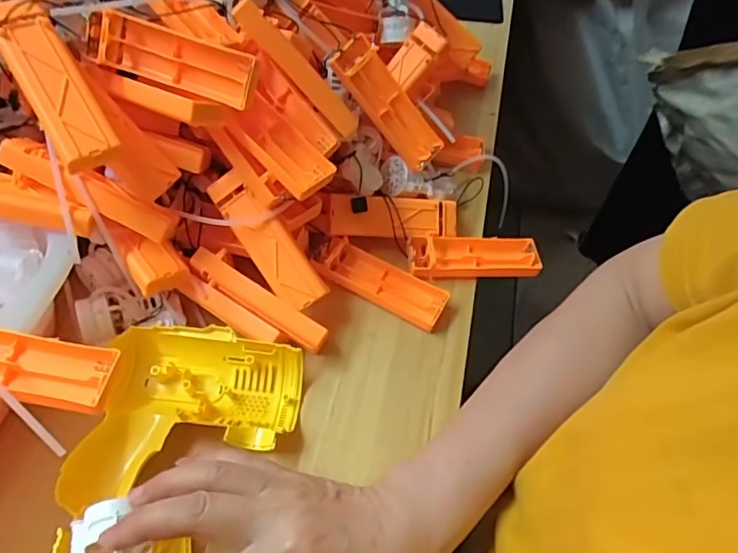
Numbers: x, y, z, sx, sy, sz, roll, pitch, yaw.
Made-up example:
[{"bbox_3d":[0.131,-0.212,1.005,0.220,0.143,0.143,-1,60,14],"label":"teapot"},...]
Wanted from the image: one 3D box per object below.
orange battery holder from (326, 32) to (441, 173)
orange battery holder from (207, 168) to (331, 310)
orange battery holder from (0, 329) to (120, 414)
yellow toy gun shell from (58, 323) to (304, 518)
[{"bbox_3d":[0.015,-0.135,0.444,0.035,0.110,0.020,-46,27,-5],"label":"orange battery holder"},{"bbox_3d":[-0.071,-0.025,0.399,0.031,0.018,0.108,-38,89,6],"label":"orange battery holder"},{"bbox_3d":[-0.187,0.043,0.288,0.107,0.028,0.034,8,52,2],"label":"orange battery holder"},{"bbox_3d":[-0.113,0.091,0.364,0.125,0.031,0.114,5,52,1],"label":"yellow toy gun shell"}]

